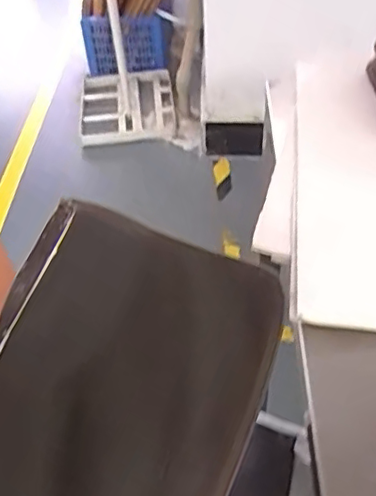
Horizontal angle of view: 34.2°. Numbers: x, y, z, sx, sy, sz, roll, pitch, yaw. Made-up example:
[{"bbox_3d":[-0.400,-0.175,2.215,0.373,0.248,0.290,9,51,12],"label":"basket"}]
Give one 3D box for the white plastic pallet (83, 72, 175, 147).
[{"bbox_3d":[-0.192,-0.446,1.922,0.291,0.089,0.334,-6,45,-3],"label":"white plastic pallet"}]

